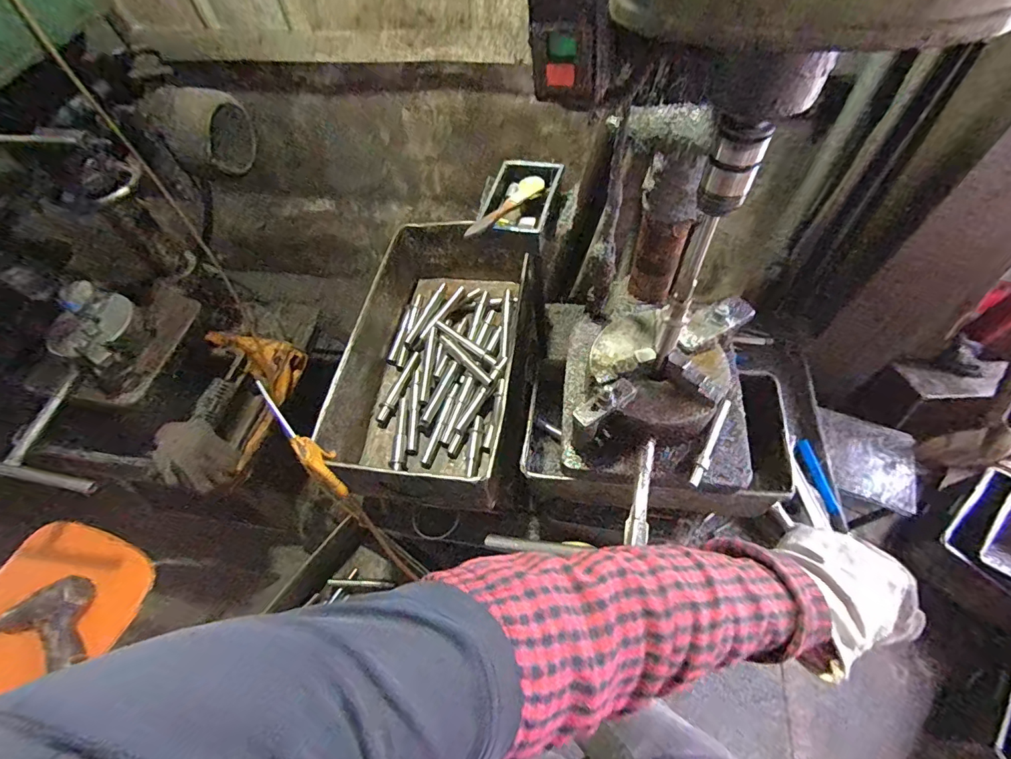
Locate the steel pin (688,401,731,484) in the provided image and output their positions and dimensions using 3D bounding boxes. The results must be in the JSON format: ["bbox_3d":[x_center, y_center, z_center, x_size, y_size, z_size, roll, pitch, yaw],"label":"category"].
[{"bbox_3d":[0.297,0.088,0.653,0.018,0.012,0.148,29,65,19],"label":"steel pin"}]

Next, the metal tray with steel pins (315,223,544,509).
[{"bbox_3d":[-0.116,-0.075,0.953,0.344,0.174,0.599,5,60,7],"label":"metal tray with steel pins"}]

